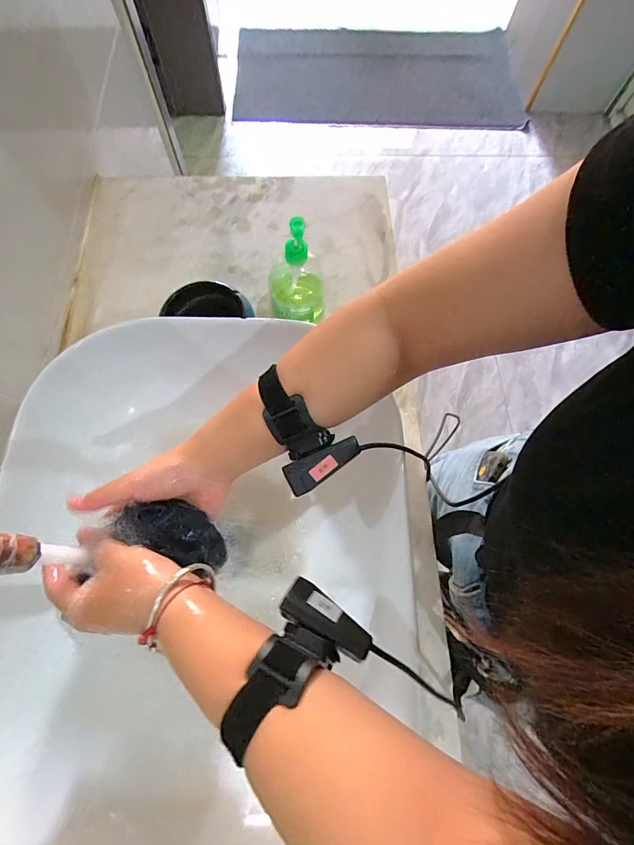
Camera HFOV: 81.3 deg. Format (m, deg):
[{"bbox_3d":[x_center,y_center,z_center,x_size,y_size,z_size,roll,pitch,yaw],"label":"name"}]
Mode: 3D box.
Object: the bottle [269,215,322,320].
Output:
[{"bbox_3d":[-0.029,-0.203,0.516,0.074,0.169,0.070,2,71,-1],"label":"bottle"}]

